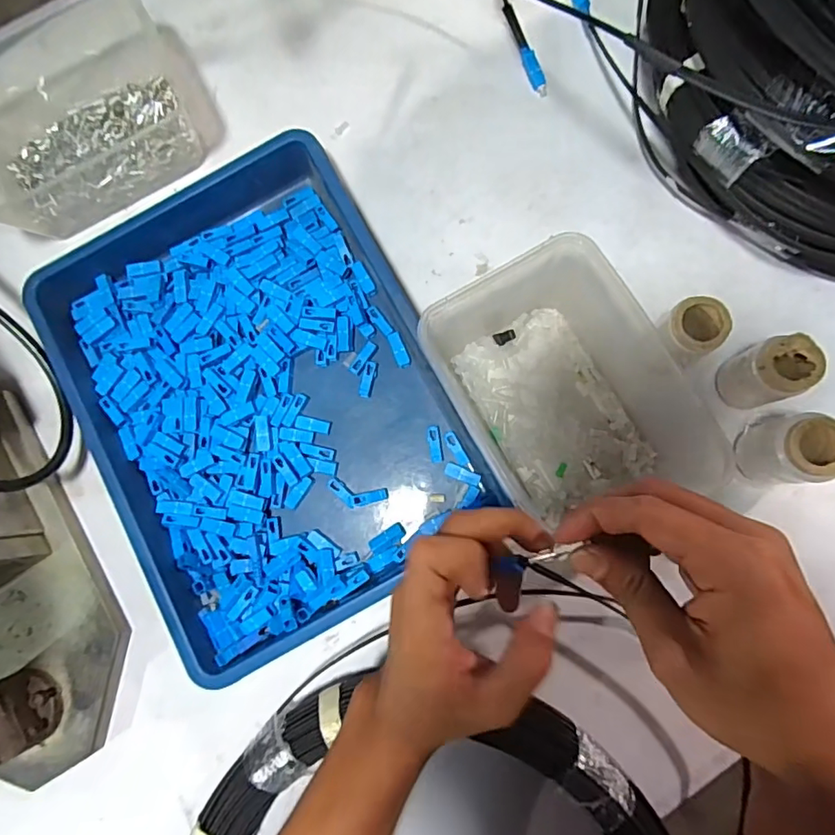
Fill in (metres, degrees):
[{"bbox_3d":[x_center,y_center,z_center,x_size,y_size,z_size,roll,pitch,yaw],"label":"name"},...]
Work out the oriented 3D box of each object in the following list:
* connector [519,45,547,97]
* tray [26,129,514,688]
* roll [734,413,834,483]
[{"bbox_3d":[0.088,-0.263,0.414,0.011,0.011,0.037,-21,81,1],"label":"connector"},{"bbox_3d":[-0.108,-0.021,0.380,0.231,0.035,0.314,-30,81,-1],"label":"tray"},{"bbox_3d":[0.223,0.019,0.333,0.035,0.066,0.035,-1,82,4],"label":"roll"}]

